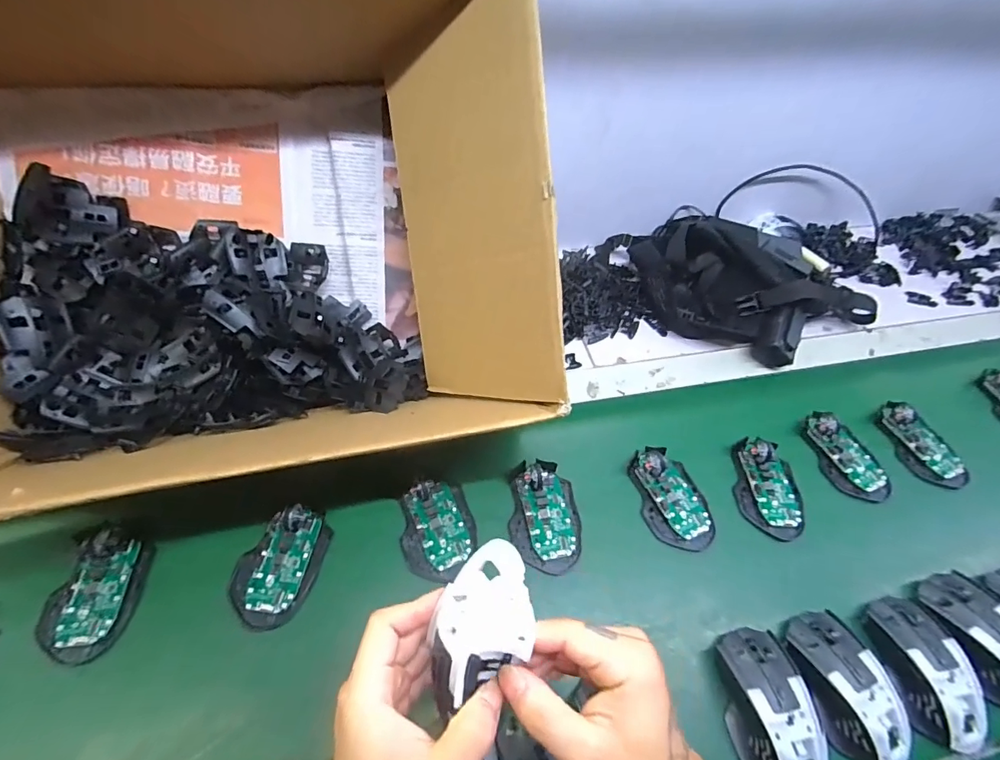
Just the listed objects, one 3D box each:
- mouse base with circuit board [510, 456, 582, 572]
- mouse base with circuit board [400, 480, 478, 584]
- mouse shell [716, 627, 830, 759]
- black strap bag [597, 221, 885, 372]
[{"bbox_3d":[0.049,0.139,0.474,0.073,0.024,0.111,6,53,-2],"label":"mouse base with circuit board"},{"bbox_3d":[-0.063,0.149,0.457,0.072,0.025,0.095,-10,56,-14],"label":"mouse base with circuit board"},{"bbox_3d":[0.230,0.275,0.379,0.069,0.033,0.118,2,54,-5],"label":"mouse shell"},{"bbox_3d":[0.358,-0.178,0.689,0.291,0.096,0.332,-26,61,-23],"label":"black strap bag"}]

